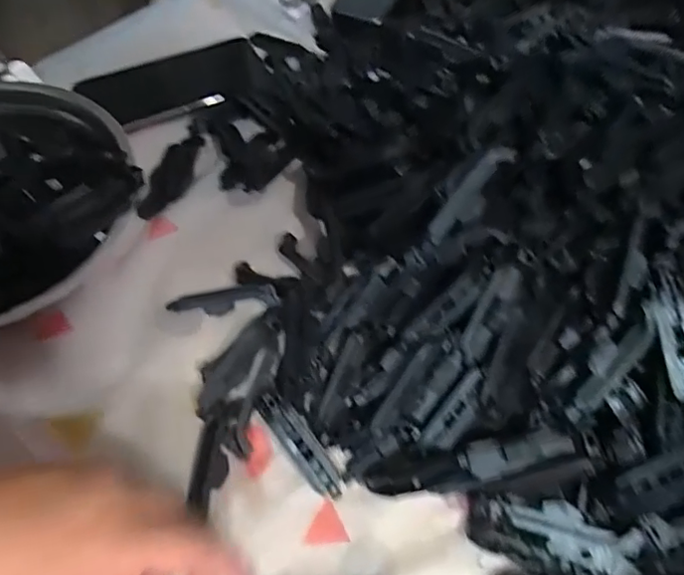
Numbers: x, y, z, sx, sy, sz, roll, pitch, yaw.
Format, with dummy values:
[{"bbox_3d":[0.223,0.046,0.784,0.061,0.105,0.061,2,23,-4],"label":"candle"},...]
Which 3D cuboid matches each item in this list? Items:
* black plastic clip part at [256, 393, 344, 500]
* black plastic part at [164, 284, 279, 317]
[{"bbox_3d":[-0.024,0.095,0.338,0.018,0.006,0.073,-36,81,-16],"label":"black plastic clip part"},{"bbox_3d":[-0.084,0.009,0.395,0.076,0.007,0.019,-4,59,-3],"label":"black plastic part"}]

